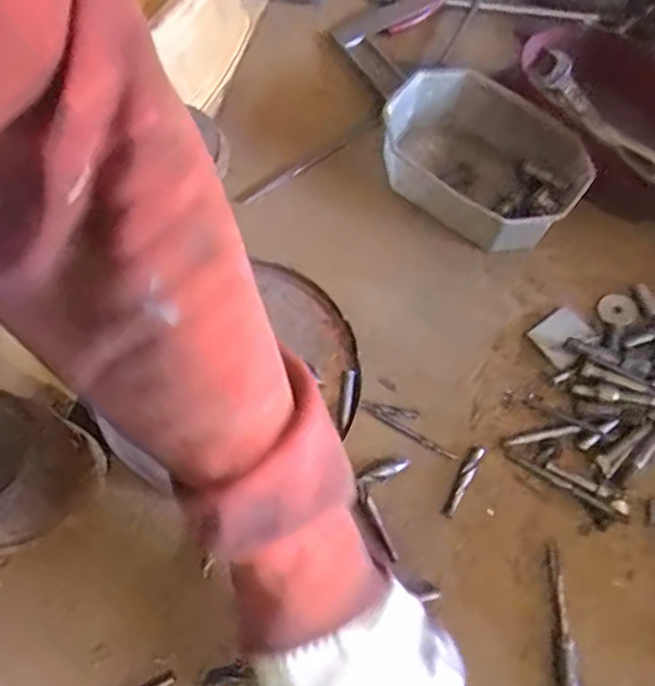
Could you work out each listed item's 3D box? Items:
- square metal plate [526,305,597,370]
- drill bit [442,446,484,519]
[{"bbox_3d":[0.196,-0.006,0.523,0.044,0.006,0.041,-40,70,-2],"label":"square metal plate"},{"bbox_3d":[0.103,0.105,0.472,0.011,0.011,0.057,26,69,15],"label":"drill bit"}]

